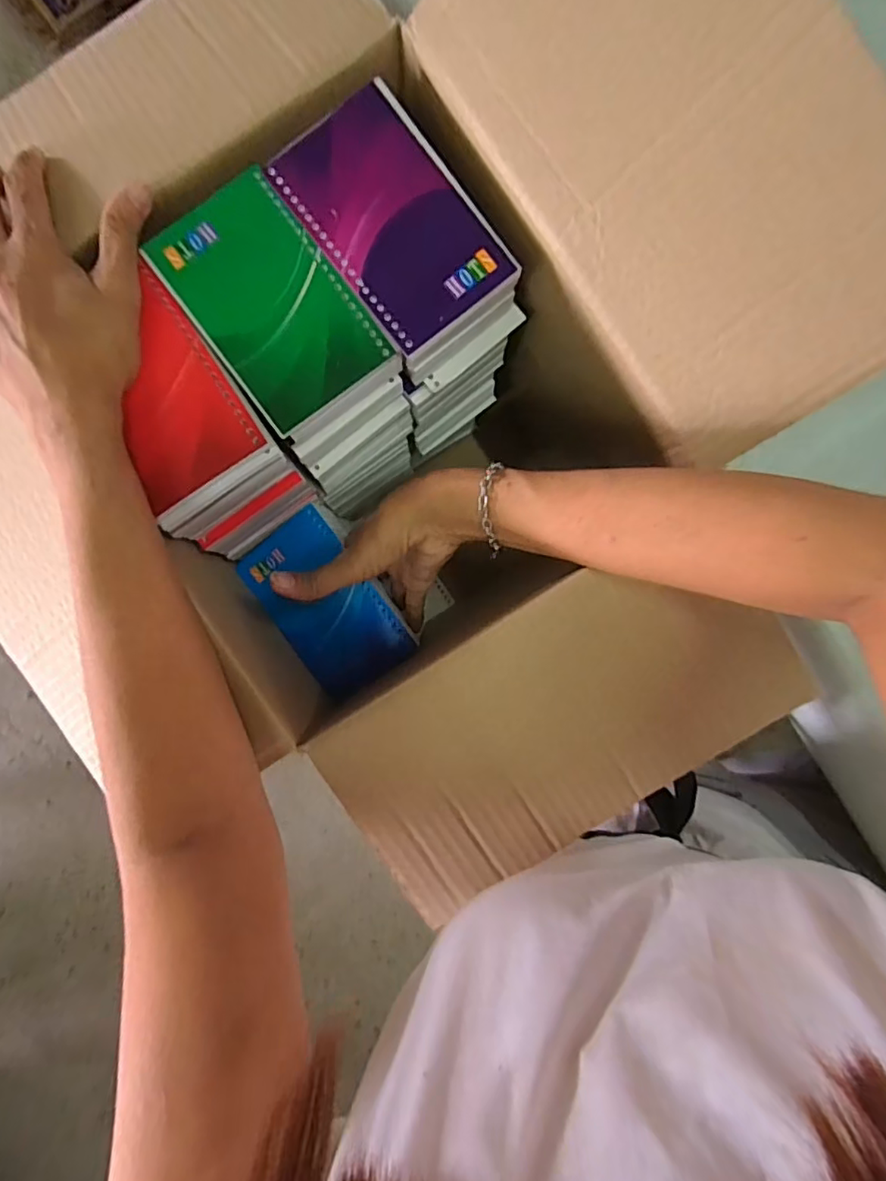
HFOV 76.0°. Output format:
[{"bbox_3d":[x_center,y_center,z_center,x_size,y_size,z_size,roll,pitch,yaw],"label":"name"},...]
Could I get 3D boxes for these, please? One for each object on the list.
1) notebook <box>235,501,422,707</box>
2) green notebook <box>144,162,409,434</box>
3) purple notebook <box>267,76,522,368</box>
[{"bbox_3d":[-0.084,0.010,0.427,0.081,0.018,0.131,-34,94,8],"label":"notebook"},{"bbox_3d":[-0.096,-0.161,0.316,0.081,0.004,0.129,-37,91,0],"label":"green notebook"},{"bbox_3d":[-0.026,-0.207,0.316,0.082,0.005,0.133,-38,91,0],"label":"purple notebook"}]

